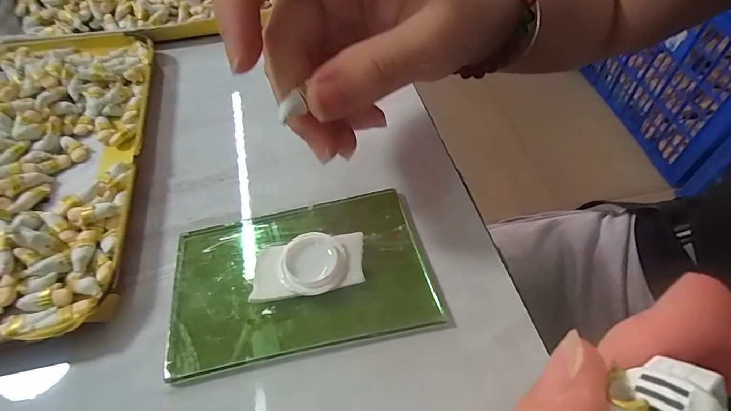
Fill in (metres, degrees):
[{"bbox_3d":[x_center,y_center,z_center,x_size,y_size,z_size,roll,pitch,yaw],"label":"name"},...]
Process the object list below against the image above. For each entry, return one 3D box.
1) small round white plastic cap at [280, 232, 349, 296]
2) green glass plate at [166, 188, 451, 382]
[{"bbox_3d":[-0.021,0.024,0.174,0.027,0.007,0.027,1,54,-1],"label":"small round white plastic cap"},{"bbox_3d":[-0.027,0.027,0.176,0.103,0.006,0.068,-10,54,-7],"label":"green glass plate"}]

